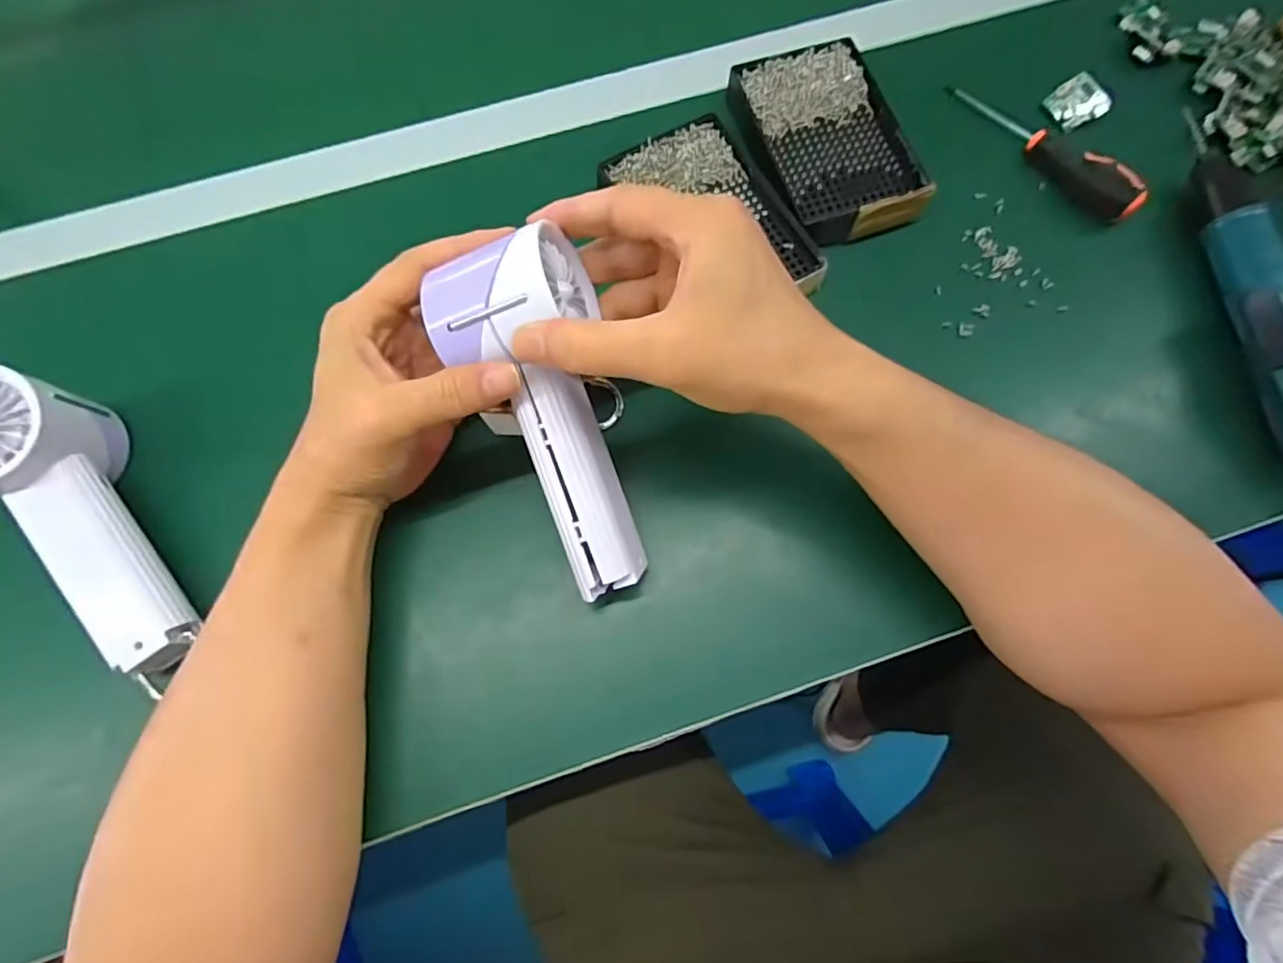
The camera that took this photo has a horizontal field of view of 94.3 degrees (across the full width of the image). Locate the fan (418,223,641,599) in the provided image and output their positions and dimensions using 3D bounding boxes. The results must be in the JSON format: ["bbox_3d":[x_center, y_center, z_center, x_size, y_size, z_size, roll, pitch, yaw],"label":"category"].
[{"bbox_3d":[-0.041,-0.023,0.281,0.077,0.051,0.168,-21,103,-6],"label":"fan"}]

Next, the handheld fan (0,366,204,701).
[{"bbox_3d":[-0.297,0.028,0.313,0.064,0.081,0.174,-32,76,-8],"label":"handheld fan"}]

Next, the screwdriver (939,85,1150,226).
[{"bbox_3d":[0.266,-0.224,0.393,0.024,0.025,0.142,-42,78,-11],"label":"screwdriver"}]

